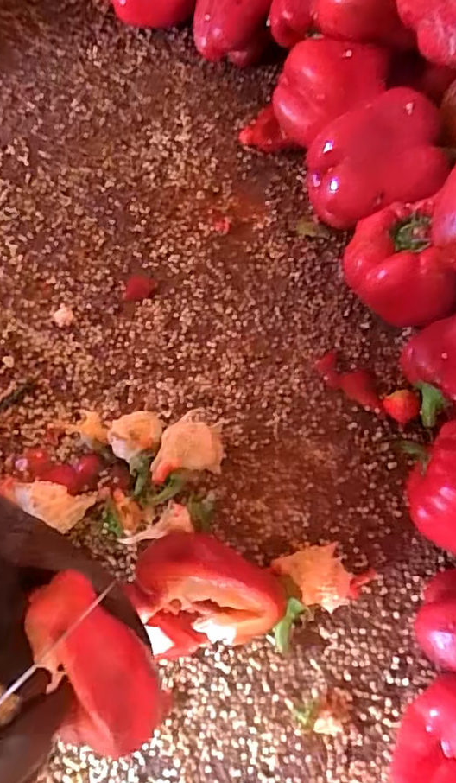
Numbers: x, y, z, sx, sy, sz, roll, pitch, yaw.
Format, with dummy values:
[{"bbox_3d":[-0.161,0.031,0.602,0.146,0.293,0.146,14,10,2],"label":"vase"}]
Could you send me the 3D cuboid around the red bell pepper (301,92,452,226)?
[{"bbox_3d":[0.123,-0.184,0.470,0.100,0.092,0.085,-7,72,0],"label":"red bell pepper"}]

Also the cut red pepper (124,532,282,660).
[{"bbox_3d":[-0.014,0.137,0.389,0.094,0.062,0.076,-12,72,-2],"label":"cut red pepper"}]

